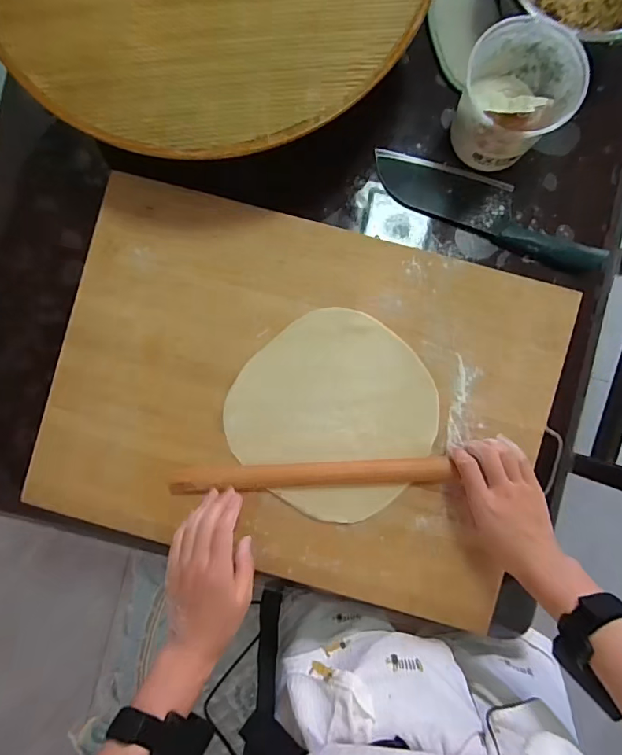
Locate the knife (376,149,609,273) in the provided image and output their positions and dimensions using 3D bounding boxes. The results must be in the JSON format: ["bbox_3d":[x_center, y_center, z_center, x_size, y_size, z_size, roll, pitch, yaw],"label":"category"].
[{"bbox_3d":[0.211,-0.199,0.523,0.284,0.025,0.067,25,90,1],"label":"knife"}]

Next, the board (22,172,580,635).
[{"bbox_3d":[-0.015,0.028,0.518,0.558,0.022,0.402,16,90,1],"label":"board"}]

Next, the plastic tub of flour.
[{"bbox_3d":[0.212,-0.296,0.477,0.101,0.106,0.109,0,90,1],"label":"plastic tub of flour"}]

